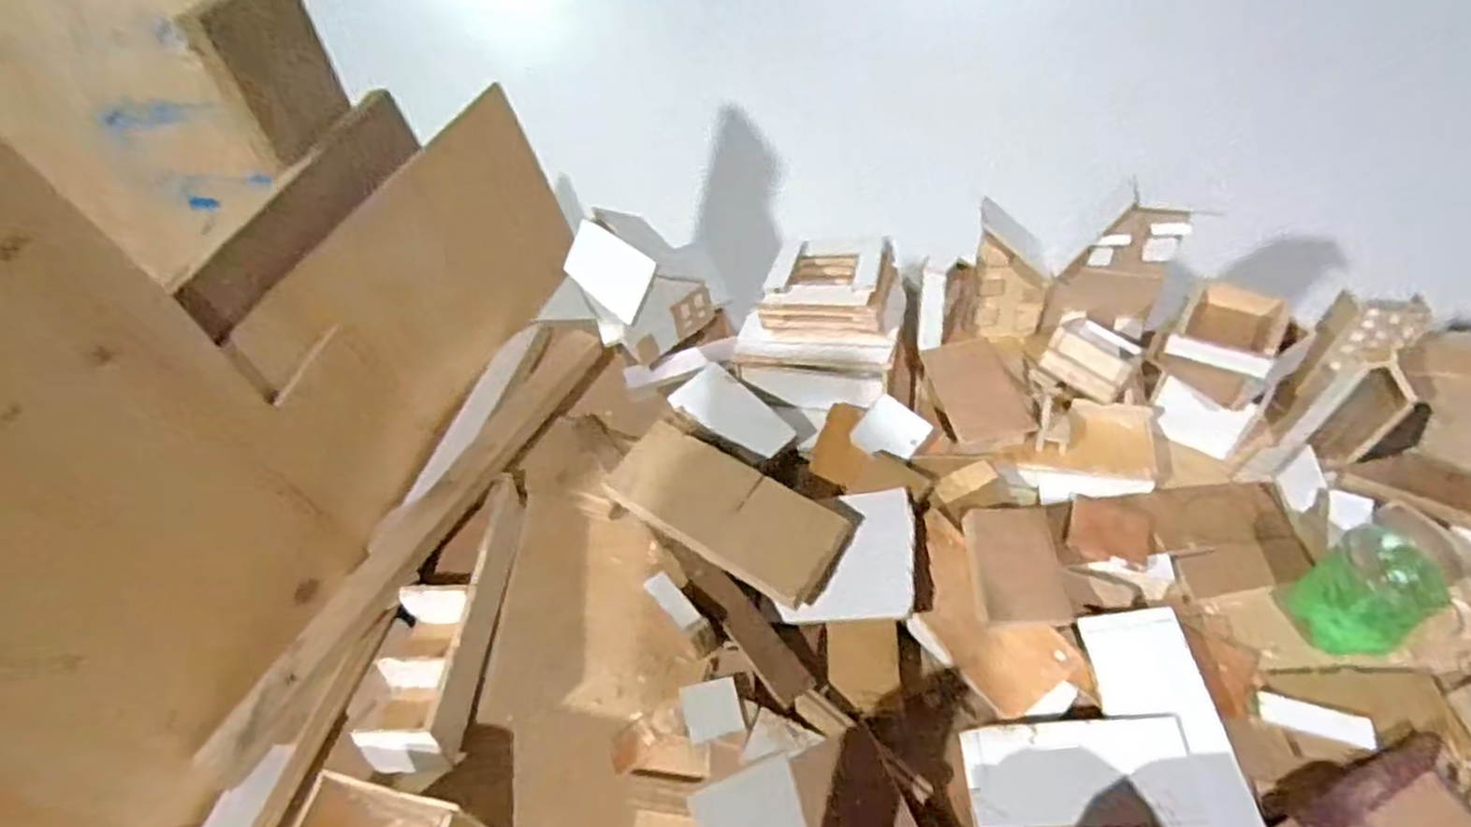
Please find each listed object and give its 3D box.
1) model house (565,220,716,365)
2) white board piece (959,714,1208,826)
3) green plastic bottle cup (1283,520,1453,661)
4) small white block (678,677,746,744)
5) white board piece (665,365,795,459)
[{"bbox_3d":[-0.079,-0.099,0.606,0.082,0.104,0.092,-40,55,-22],"label":"model house"},{"bbox_3d":[0.195,0.206,0.430,0.120,0.009,0.056,-6,53,11],"label":"white board piece"},{"bbox_3d":[0.390,0.109,0.461,0.076,0.070,0.059,-30,52,-16],"label":"green plastic bottle cup"},{"bbox_3d":[-0.015,0.188,0.477,0.036,0.009,0.033,-15,50,-3],"label":"small white block"},{"bbox_3d":[-0.002,0.002,0.606,0.049,0.006,0.098,-45,68,-5],"label":"white board piece"}]

